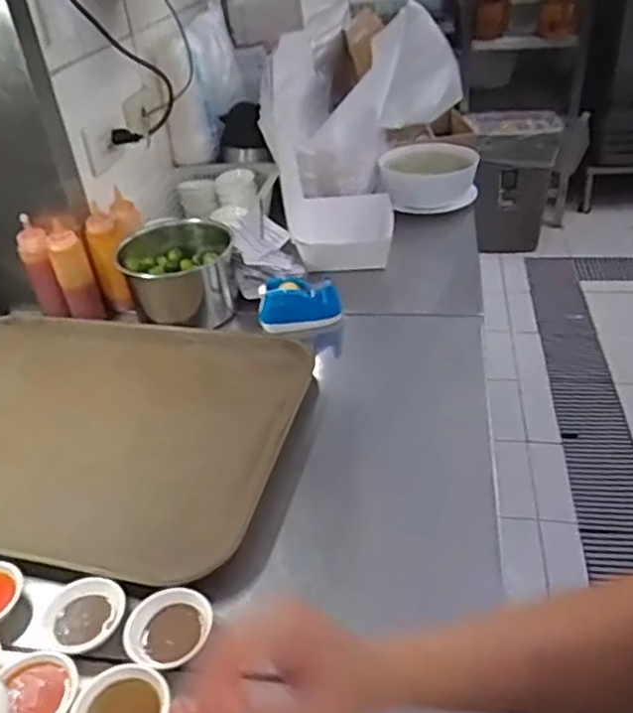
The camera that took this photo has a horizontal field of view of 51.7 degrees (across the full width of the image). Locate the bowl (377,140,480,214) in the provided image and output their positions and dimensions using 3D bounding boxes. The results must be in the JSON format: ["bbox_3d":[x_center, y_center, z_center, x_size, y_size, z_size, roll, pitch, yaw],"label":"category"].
[{"bbox_3d":[0.216,-0.346,1.262,0.174,0.095,0.174,-2,35,4],"label":"bowl"}]

